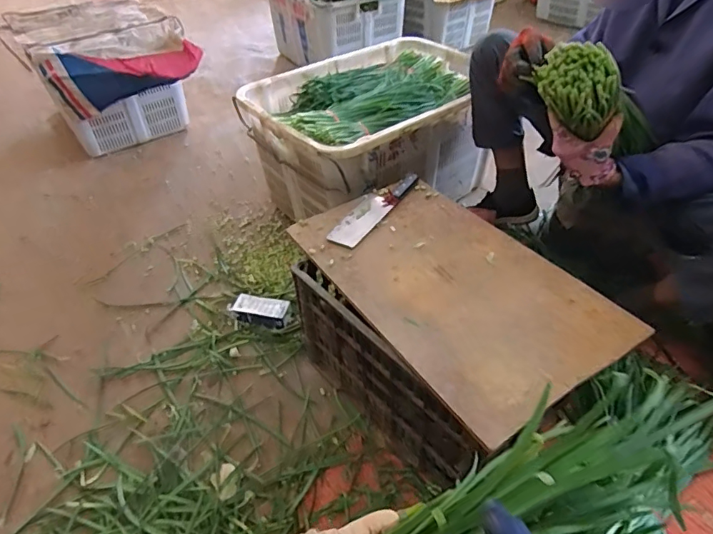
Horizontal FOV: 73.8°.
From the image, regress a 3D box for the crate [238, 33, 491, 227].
[{"bbox_3d":[0.069,-0.396,1.405,0.702,0.341,0.491,-33,51,-28],"label":"crate"}]

